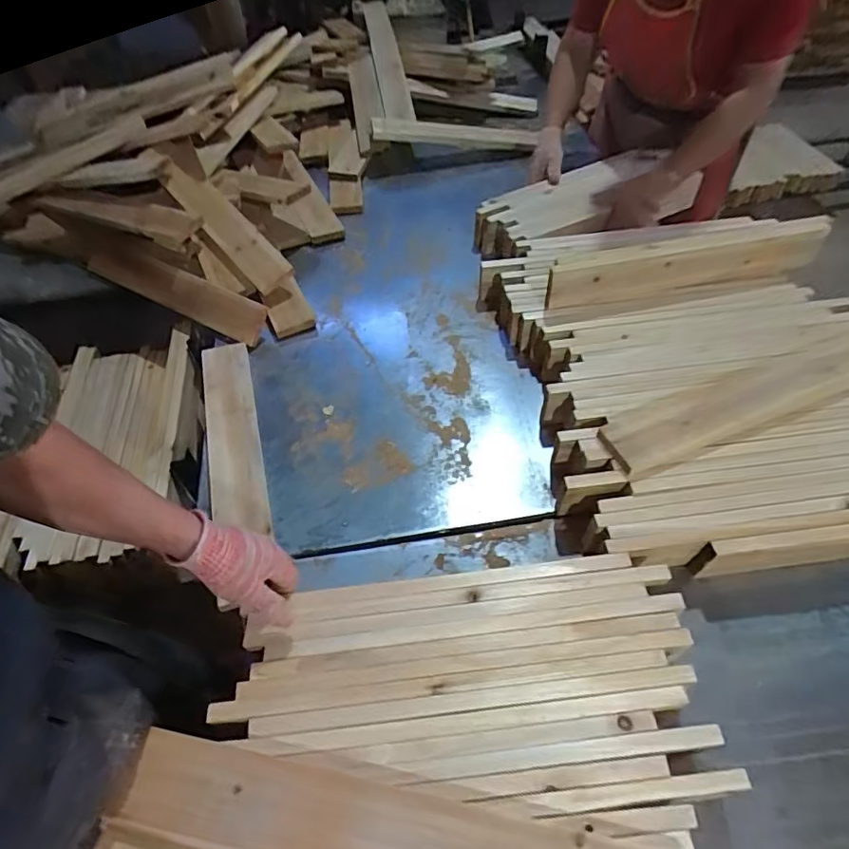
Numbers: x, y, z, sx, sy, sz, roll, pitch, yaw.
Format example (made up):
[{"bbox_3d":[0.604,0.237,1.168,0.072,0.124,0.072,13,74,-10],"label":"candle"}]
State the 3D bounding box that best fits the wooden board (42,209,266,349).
[{"bbox_3d":[-0.559,-0.298,1.089,0.584,0.024,0.087,26,97,17],"label":"wooden board"}]

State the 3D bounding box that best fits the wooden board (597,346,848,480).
[{"bbox_3d":[0.482,-0.038,0.789,0.482,0.027,0.098,-18,53,-13],"label":"wooden board"}]

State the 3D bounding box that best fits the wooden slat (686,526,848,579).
[{"bbox_3d":[0.512,0.163,0.700,0.315,0.084,0.022,-6,52,-3],"label":"wooden slat"}]

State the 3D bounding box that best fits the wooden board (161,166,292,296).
[{"bbox_3d":[-0.415,-0.416,1.114,0.080,0.024,0.410,-41,71,-11],"label":"wooden board"}]

